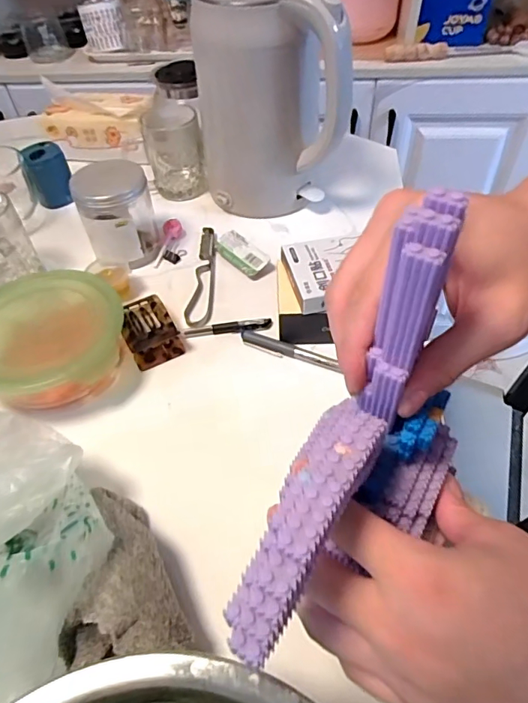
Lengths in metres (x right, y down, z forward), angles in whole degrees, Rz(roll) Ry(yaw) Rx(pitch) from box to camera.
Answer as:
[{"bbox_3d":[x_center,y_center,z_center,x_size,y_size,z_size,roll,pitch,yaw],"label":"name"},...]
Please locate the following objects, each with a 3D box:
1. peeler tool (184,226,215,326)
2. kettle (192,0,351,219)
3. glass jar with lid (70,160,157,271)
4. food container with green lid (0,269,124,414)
[{"bbox_3d":[-0.069,-0.093,0.557,0.027,0.010,0.170,0,49,3],"label":"peeler tool"},{"bbox_3d":[0.007,-0.302,0.568,0.172,0.246,0.123,-3,49,1],"label":"kettle"},{"bbox_3d":[-0.169,-0.160,0.555,0.078,0.108,0.077,-14,50,-9],"label":"glass jar with lid"},{"bbox_3d":[-0.208,-0.006,0.455,0.142,0.060,0.150,-7,49,-3],"label":"food container with green lid"}]

